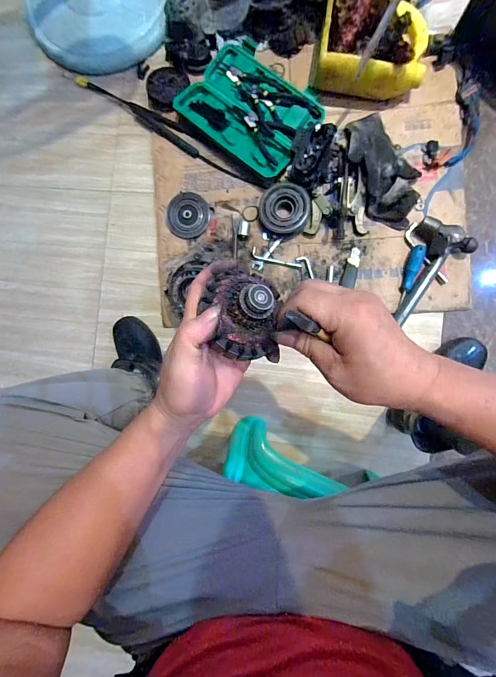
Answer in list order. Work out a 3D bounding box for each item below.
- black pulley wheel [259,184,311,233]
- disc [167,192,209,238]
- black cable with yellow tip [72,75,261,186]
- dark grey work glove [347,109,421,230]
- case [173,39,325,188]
[{"bbox_3d":[0.082,-0.285,0.730,0.110,0.039,0.102,0,88,6],"label":"black pulley wheel"},{"bbox_3d":[-0.144,-0.293,0.772,0.099,0.012,0.104,0,88,6],"label":"disc"},{"bbox_3d":[-0.193,-0.492,0.764,0.537,0.016,0.038,35,92,6],"label":"black cable with yellow tip"},{"bbox_3d":[0.288,-0.363,0.699,0.124,0.055,0.253,-29,86,4],"label":"dark grey work glove"},{"bbox_3d":[0.002,-0.516,0.744,0.301,0.032,0.223,41,92,5],"label":"case"}]

